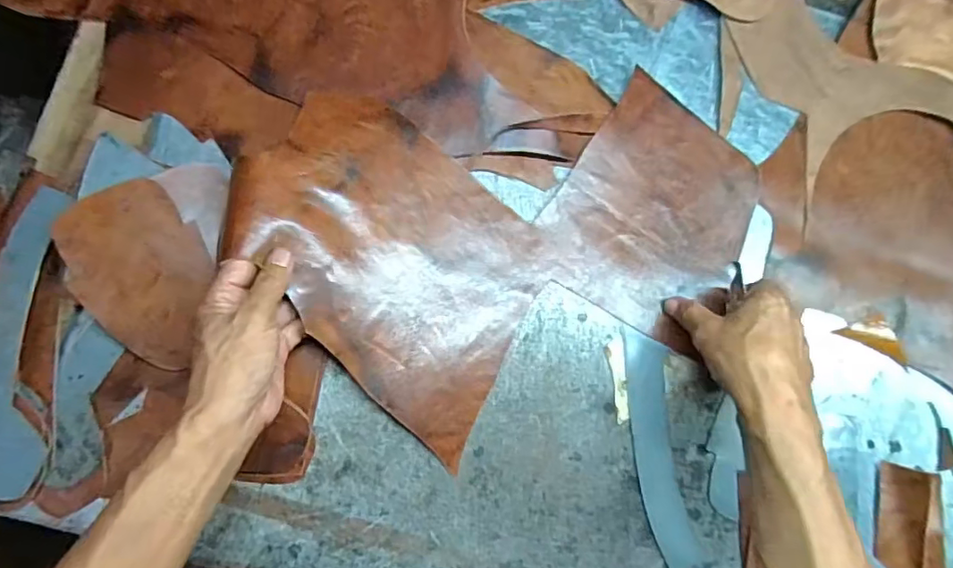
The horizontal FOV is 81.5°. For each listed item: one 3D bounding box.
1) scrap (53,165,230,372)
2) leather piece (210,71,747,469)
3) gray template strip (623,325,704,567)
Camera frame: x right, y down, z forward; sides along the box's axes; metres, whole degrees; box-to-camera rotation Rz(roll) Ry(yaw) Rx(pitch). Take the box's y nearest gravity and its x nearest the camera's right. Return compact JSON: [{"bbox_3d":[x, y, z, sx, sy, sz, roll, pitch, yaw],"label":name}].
[{"bbox_3d":[-0.261,-0.020,0.430,0.105,0.034,0.157,9,81,-4],"label":"scrap"},{"bbox_3d":[0.042,-0.031,0.447,0.419,0.068,0.275,-10,83,-6],"label":"leather piece"},{"bbox_3d":[0.152,0.136,0.462,0.040,0.006,0.194,-5,82,-6],"label":"gray template strip"}]

